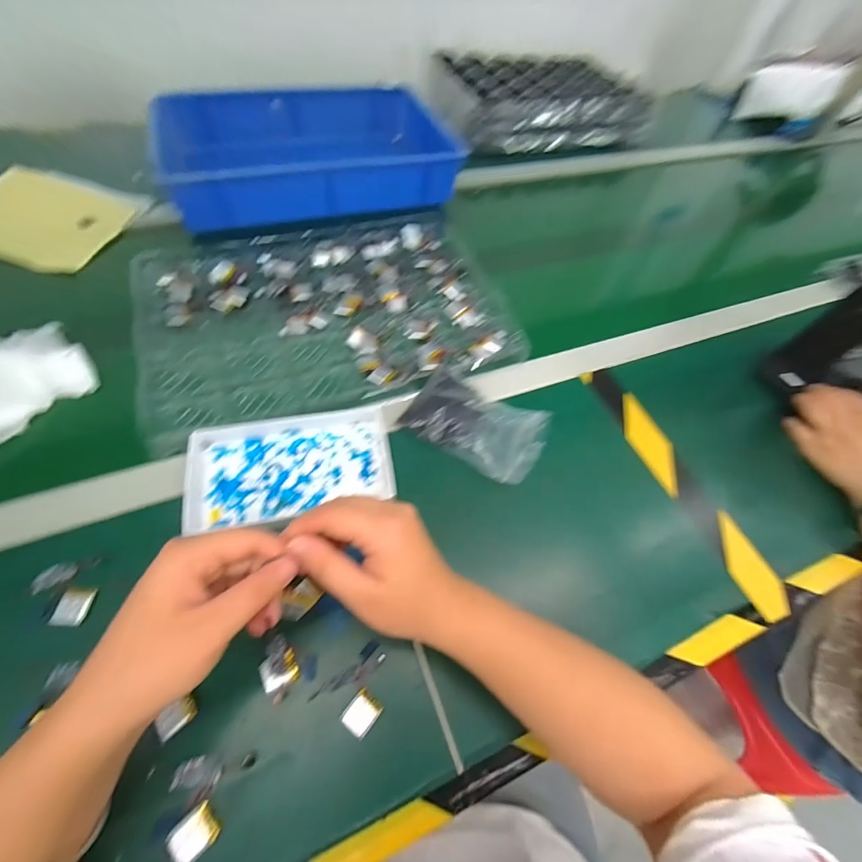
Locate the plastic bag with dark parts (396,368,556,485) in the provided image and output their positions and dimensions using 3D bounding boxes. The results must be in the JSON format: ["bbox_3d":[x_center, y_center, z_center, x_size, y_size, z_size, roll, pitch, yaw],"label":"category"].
[{"bbox_3d":[0.048,-0.007,0.411,0.138,0.027,0.094,25,61,11],"label":"plastic bag with dark parts"}]

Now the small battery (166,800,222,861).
[{"bbox_3d":[-0.150,0.256,0.248,0.027,0.007,0.023,-37,69,-24],"label":"small battery"}]

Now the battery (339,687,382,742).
[{"bbox_3d":[-0.050,0.209,0.290,0.022,0.012,0.025,34,63,16],"label":"battery"}]

